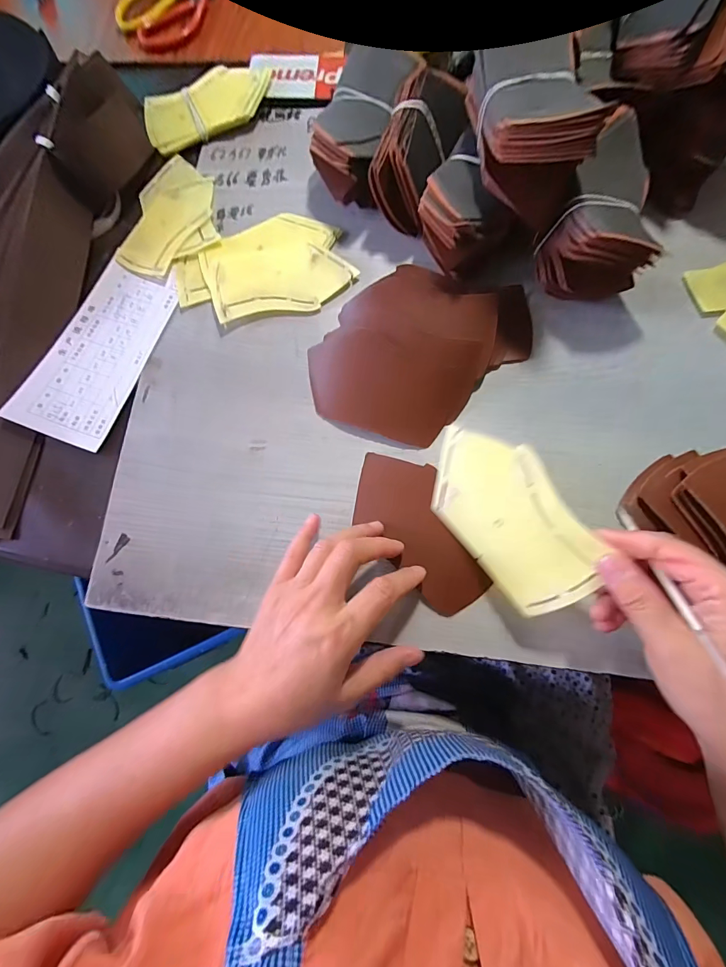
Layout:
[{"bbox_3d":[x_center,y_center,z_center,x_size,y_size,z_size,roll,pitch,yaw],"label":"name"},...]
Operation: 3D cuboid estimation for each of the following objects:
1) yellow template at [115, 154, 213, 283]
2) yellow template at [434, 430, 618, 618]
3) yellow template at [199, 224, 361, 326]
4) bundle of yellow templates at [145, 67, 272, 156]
[{"bbox_3d":[-0.209,-0.282,0.405,0.088,0.005,0.143,24,77,14],"label":"yellow template"},{"bbox_3d":[0.104,0.022,0.280,0.080,0.004,0.141,-47,67,24],"label":"yellow template"},{"bbox_3d":[-0.086,-0.215,0.381,0.133,0.007,0.111,-21,75,-6],"label":"yellow template"},{"bbox_3d":[-0.174,-0.425,0.429,0.145,0.019,0.083,-27,76,-4],"label":"bundle of yellow templates"}]

